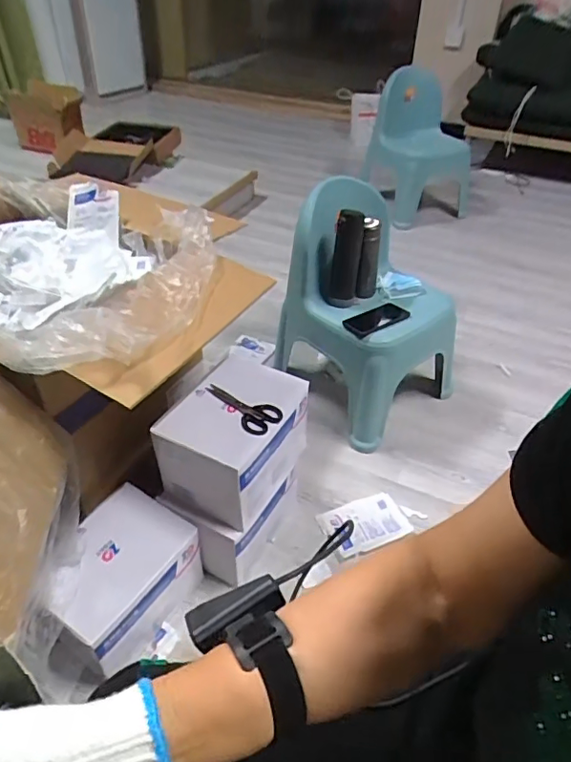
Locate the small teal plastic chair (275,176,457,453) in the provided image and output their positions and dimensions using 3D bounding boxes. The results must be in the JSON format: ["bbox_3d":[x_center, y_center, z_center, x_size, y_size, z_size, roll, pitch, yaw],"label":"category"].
[{"bbox_3d":[0.216,-0.192,1.437,0.378,0.506,0.454,-25,48,-27],"label":"small teal plastic chair"}]

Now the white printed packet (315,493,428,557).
[{"bbox_3d":[0.205,0.333,1.266,0.238,0.019,0.130,-12,38,-24],"label":"white printed packet"}]

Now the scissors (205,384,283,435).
[{"bbox_3d":[-0.085,0.044,1.018,0.168,0.013,0.069,33,50,31],"label":"scissors"}]

